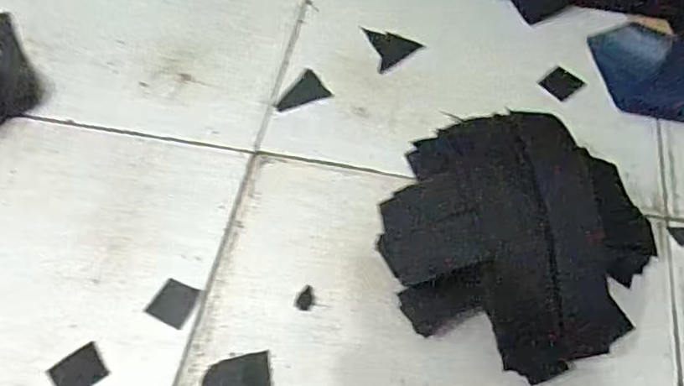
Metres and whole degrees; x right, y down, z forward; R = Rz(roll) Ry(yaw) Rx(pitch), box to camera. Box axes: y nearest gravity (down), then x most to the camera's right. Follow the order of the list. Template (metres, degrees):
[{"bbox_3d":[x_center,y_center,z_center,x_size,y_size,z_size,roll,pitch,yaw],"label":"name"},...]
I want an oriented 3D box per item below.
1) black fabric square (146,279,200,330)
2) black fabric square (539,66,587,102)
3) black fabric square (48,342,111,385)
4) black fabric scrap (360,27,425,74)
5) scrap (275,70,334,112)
[{"bbox_3d":[-0.146,0.095,0.495,0.034,0.004,0.036,24,64,14],"label":"black fabric square"},{"bbox_3d":[0.234,-0.117,0.606,0.037,0.004,0.036,-36,62,-13],"label":"black fabric square"},{"bbox_3d":[-0.218,0.148,0.471,0.041,0.004,0.033,-32,65,-15],"label":"black fabric square"},{"bbox_3d":[0.060,-0.168,0.643,0.055,0.004,0.064,-15,61,-7],"label":"black fabric scrap"},{"bbox_3d":[-0.046,-0.106,0.609,0.057,0.004,0.041,-32,65,-16],"label":"scrap"}]

